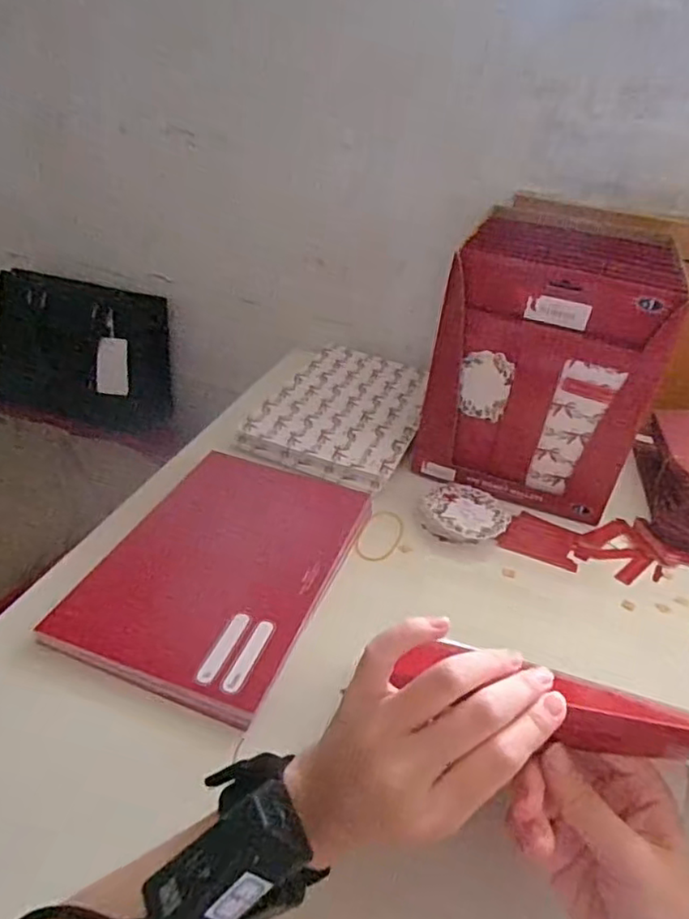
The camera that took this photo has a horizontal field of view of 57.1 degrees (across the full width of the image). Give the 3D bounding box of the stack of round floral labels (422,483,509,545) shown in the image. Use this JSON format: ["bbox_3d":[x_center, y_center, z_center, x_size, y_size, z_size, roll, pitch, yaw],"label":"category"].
[{"bbox_3d":[0.117,0.056,0.616,0.078,0.030,0.079,19,34,19],"label":"stack of round floral labels"}]

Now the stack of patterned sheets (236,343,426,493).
[{"bbox_3d":[0.006,-0.061,0.772,0.176,0.035,0.271,15,33,13],"label":"stack of patterned sheets"}]

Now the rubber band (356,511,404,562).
[{"bbox_3d":[0.035,0.072,0.602,0.036,0.004,0.072,23,40,12],"label":"rubber band"}]

